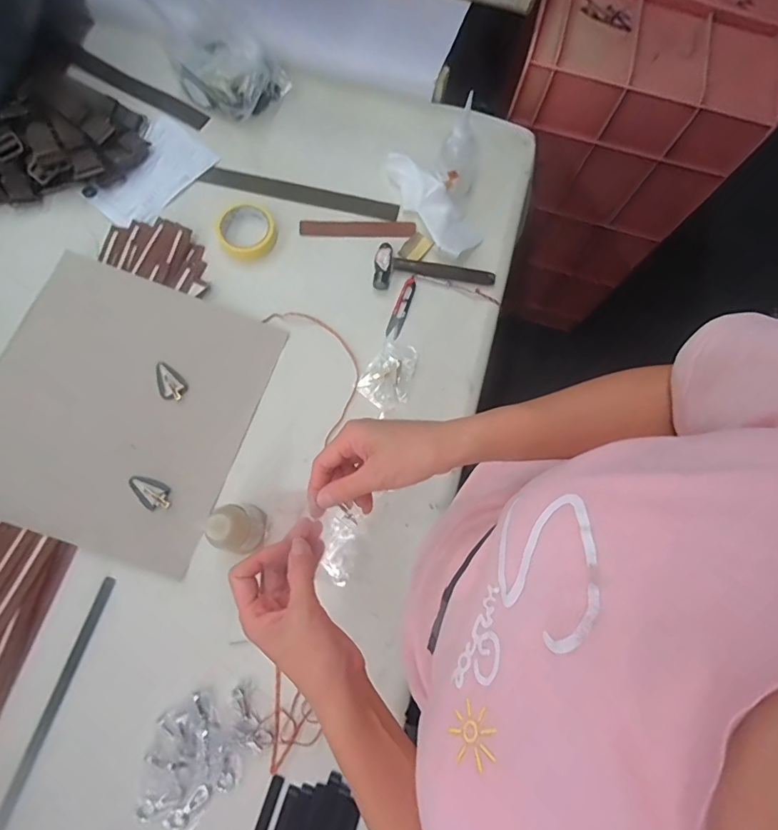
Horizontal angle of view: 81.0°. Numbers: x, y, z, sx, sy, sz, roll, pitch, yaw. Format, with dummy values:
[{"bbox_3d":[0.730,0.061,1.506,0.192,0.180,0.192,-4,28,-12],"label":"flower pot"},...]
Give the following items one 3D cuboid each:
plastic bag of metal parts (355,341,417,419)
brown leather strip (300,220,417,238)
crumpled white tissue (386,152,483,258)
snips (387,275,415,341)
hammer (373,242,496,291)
[{"bbox_3d":[0.004,-0.060,0.692,0.074,0.011,0.103,37,78,8],"label":"plastic bag of metal parts"},{"bbox_3d":[-0.052,-0.315,0.770,0.190,0.006,0.035,-1,70,-1],"label":"brown leather strip"},{"bbox_3d":[0.068,-0.356,0.756,0.075,0.030,0.209,-34,78,-9],"label":"crumpled white tissue"},{"bbox_3d":[0.021,-0.173,0.729,0.023,0.004,0.111,18,76,4],"label":"snips"},{"bbox_3d":[0.073,-0.234,0.736,0.193,0.019,0.076,5,75,1],"label":"hammer"}]

